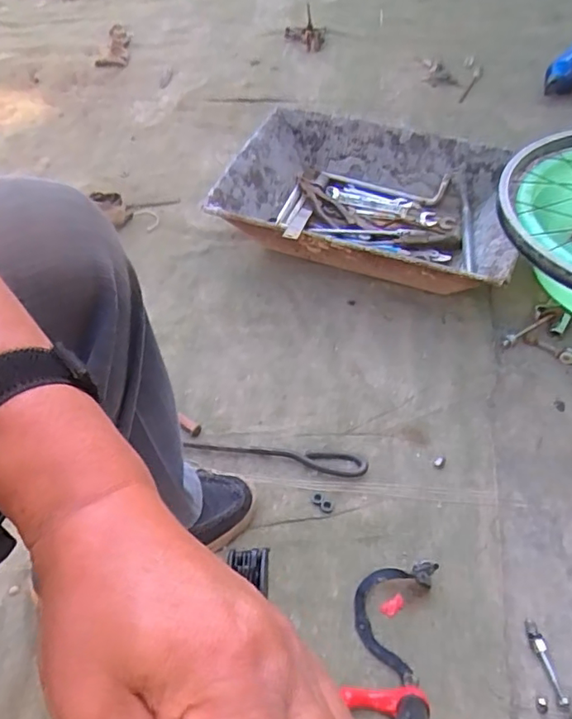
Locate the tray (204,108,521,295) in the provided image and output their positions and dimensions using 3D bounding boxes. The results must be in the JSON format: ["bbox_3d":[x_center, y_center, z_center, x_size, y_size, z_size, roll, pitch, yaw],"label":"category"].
[{"bbox_3d":[0.131,-0.255,0.956,0.473,0.125,0.328,14,56,13],"label":"tray"}]

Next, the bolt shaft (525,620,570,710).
[{"bbox_3d":[0.269,0.315,0.586,0.013,0.011,0.083,-10,53,-3],"label":"bolt shaft"}]

